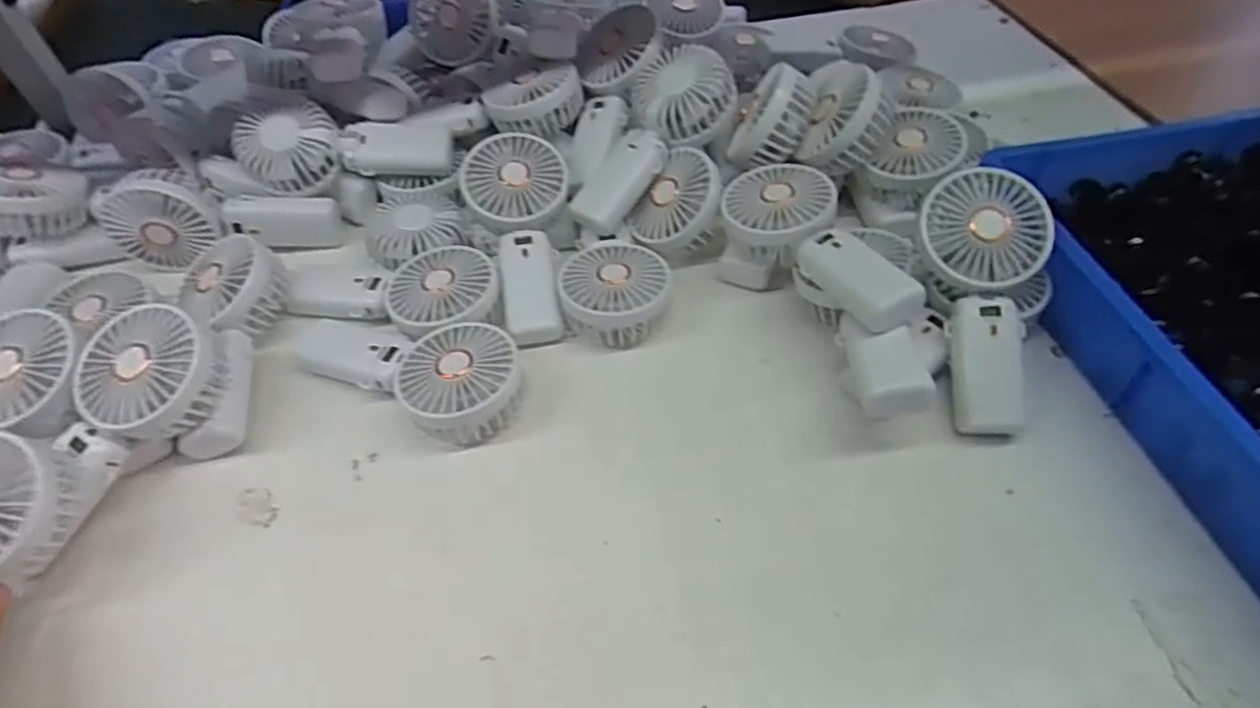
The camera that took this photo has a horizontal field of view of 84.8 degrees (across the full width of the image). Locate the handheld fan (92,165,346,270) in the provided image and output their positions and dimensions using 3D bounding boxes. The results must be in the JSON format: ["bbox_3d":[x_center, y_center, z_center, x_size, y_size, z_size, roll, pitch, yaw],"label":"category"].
[{"bbox_3d":[-0.359,-0.125,0.609,0.184,0.085,0.048,-15,30,-14],"label":"handheld fan"}]

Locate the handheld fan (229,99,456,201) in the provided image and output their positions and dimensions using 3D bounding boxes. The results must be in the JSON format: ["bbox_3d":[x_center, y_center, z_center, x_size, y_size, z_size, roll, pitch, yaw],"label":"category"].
[{"bbox_3d":[-0.254,-0.191,0.618,0.176,0.082,0.042,-11,8,-10],"label":"handheld fan"}]

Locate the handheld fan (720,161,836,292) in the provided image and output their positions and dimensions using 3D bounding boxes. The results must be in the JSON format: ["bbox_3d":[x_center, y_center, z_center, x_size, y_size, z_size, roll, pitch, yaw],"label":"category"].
[{"bbox_3d":[0.120,-0.104,0.566,0.083,0.085,0.099,12,51,11],"label":"handheld fan"}]

